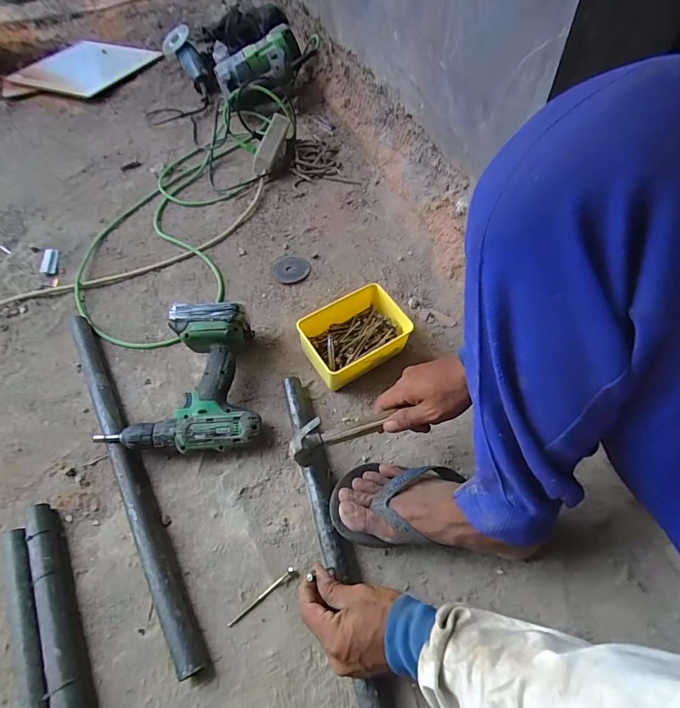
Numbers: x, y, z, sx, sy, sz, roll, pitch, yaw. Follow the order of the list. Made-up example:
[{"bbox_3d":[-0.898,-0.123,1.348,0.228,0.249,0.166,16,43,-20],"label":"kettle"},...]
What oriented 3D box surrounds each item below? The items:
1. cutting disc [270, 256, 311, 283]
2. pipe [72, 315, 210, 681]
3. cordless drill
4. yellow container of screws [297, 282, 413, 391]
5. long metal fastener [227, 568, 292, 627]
[{"bbox_3d":[-0.097,-0.165,0.789,0.074,0.004,0.073,-2,57,3],"label":"cutting disc"},{"bbox_3d":[-0.314,0.150,0.592,0.031,0.033,0.580,-30,60,-15],"label":"pipe"},{"bbox_3d":[-0.234,0.039,0.612,0.225,0.101,0.208,-3,57,2],"label":"cordless drill"},{"bbox_3d":[0.027,-0.028,0.649,0.168,0.076,0.117,-25,59,-12],"label":"yellow container of screws"},{"bbox_3d":[-0.095,0.294,0.492,0.095,0.009,0.007,-36,62,-18],"label":"long metal fastener"}]

